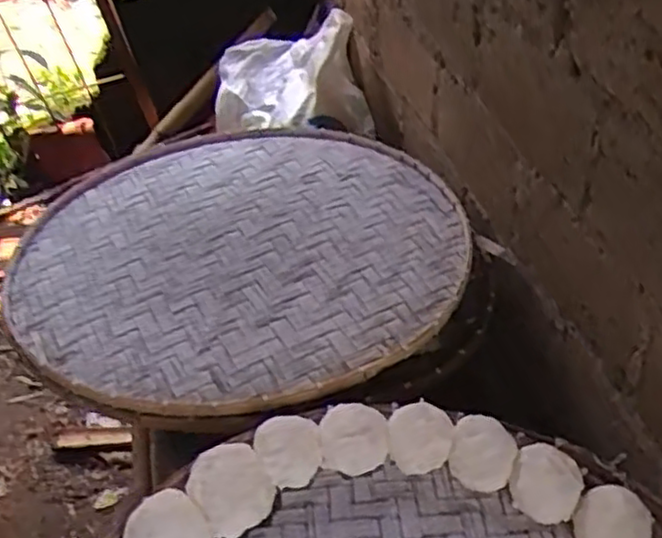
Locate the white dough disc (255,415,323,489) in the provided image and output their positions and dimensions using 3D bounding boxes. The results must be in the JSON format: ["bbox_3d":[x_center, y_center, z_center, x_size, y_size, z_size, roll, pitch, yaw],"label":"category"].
[{"bbox_3d":[-0.048,0.205,0.830,0.072,0.056,0.077,-3,45,3],"label":"white dough disc"}]

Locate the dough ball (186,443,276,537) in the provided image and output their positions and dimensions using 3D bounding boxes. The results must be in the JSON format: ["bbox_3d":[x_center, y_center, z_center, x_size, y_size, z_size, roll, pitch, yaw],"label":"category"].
[{"bbox_3d":[-0.113,0.239,0.800,0.079,0.048,0.088,-29,49,-21],"label":"dough ball"}]

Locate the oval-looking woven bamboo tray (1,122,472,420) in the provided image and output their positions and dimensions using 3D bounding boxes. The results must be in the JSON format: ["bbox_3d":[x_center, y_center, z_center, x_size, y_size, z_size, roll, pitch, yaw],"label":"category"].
[{"bbox_3d":[-0.138,-0.063,1.198,0.692,0.030,0.752,0,37,-1],"label":"oval-looking woven bamboo tray"}]

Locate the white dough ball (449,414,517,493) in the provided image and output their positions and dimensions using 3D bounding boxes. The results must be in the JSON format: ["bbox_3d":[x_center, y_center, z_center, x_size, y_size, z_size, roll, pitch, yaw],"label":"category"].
[{"bbox_3d":[0.178,0.215,0.849,0.081,0.025,0.081,-3,62,6],"label":"white dough ball"}]

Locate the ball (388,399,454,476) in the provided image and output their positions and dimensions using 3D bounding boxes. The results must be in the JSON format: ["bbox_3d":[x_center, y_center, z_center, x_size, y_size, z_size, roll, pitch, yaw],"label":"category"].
[{"bbox_3d":[0.107,0.200,0.865,0.077,0.049,0.084,-3,45,3],"label":"ball"}]

